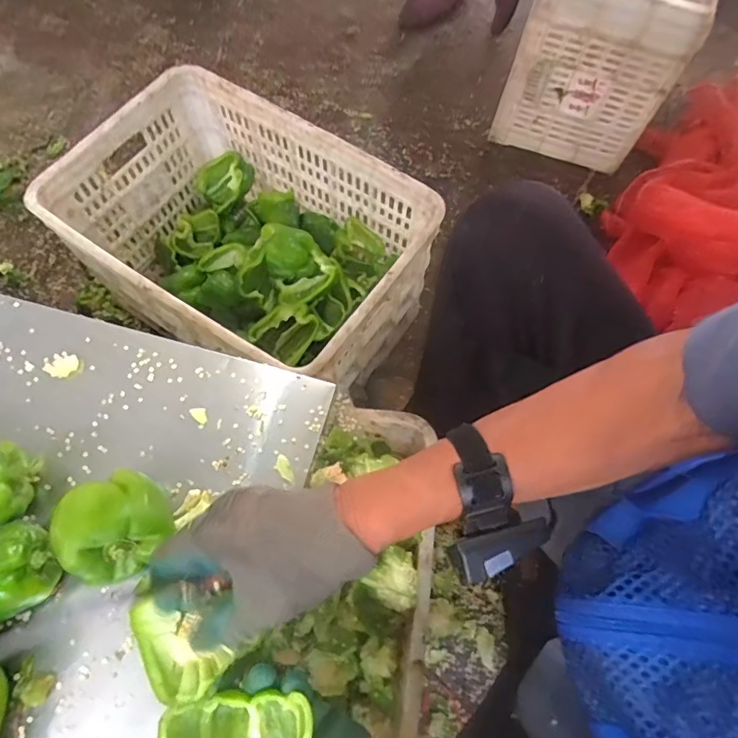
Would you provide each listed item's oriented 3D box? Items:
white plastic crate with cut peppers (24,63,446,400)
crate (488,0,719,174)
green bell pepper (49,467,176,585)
[{"bbox_3d":[-0.195,-0.192,0.833,0.514,0.250,0.346,32,71,11],"label":"white plastic crate with cut peppers"},{"bbox_3d":[0.499,-0.731,1.059,0.284,0.335,0.522,21,69,7],"label":"crate"},{"bbox_3d":[-0.213,0.131,0.432,0.077,0.066,0.080,0,67,-1],"label":"green bell pepper"}]

